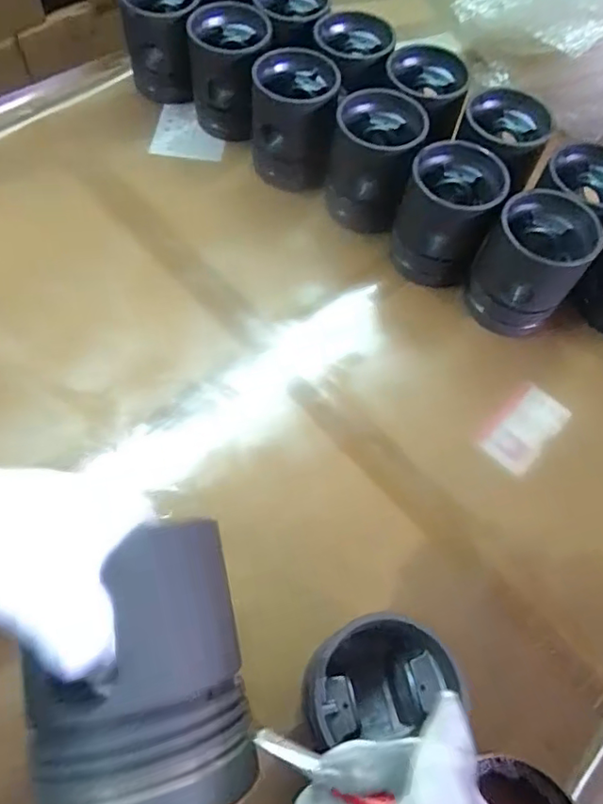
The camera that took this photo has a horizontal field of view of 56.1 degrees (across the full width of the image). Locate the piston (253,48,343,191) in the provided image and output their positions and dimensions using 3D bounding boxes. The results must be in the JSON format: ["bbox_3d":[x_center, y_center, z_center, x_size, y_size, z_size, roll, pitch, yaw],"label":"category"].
[{"bbox_3d":[-0.009,-0.314,0.636,0.092,0.107,0.092,7,63,0],"label":"piston"}]

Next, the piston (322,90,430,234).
[{"bbox_3d":[0.074,-0.257,0.613,0.095,0.104,0.101,10,63,2],"label":"piston"}]

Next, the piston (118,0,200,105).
[{"bbox_3d":[-0.166,-0.444,0.691,0.091,0.106,0.096,1,63,-3],"label":"piston"}]

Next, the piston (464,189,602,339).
[{"bbox_3d":[0.220,-0.132,0.556,0.093,0.105,0.102,1,63,-3],"label":"piston"}]

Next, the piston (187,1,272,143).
[{"bbox_3d":[-0.084,-0.389,0.673,0.092,0.102,0.104,5,63,-1],"label":"piston"}]

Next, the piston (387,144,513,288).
[{"bbox_3d":[0.145,-0.191,0.584,0.094,0.104,0.108,24,64,9],"label":"piston"}]

